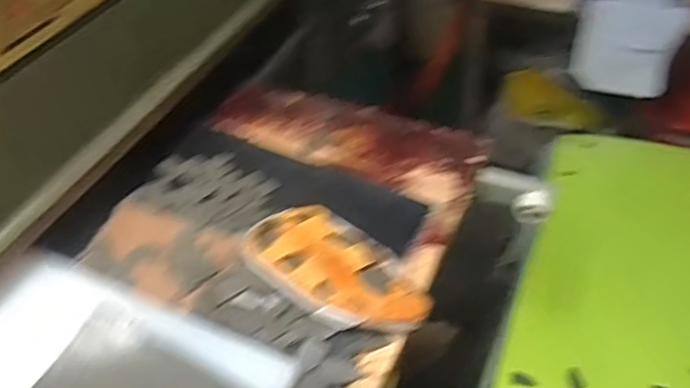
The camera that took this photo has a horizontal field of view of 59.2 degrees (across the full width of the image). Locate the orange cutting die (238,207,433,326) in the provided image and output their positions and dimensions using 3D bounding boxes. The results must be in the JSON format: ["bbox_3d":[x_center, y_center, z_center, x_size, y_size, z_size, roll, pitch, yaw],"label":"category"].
[{"bbox_3d":[-0.009,0.085,0.674,0.212,0.040,0.113,30,53,28],"label":"orange cutting die"}]

